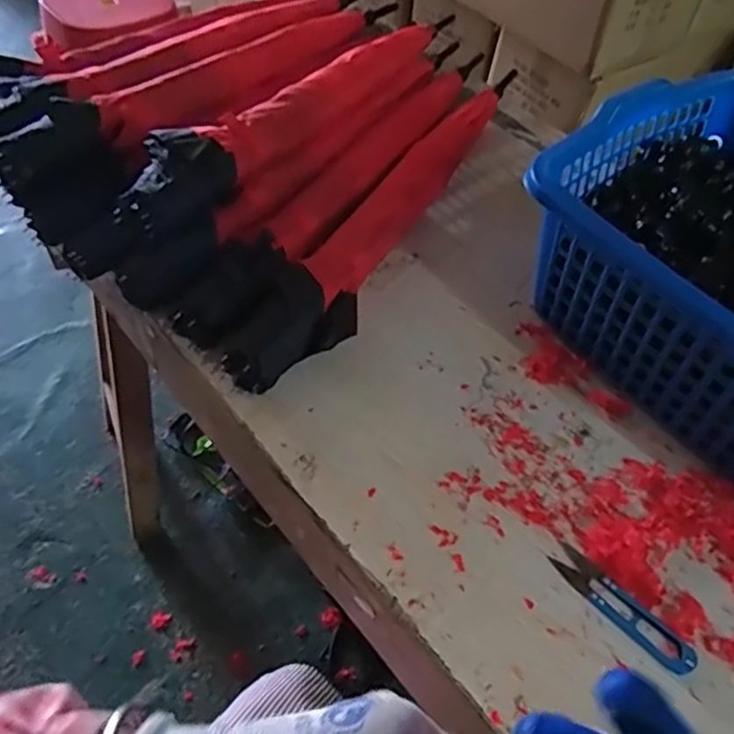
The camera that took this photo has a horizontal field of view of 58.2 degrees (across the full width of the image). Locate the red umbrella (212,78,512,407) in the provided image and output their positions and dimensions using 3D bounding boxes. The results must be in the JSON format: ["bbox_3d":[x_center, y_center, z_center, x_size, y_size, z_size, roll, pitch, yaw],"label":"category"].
[{"bbox_3d":[0.038,-0.174,0.722,0.072,0.070,0.559,25,51,16],"label":"red umbrella"}]

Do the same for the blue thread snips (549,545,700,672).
[{"bbox_3d":[0.187,0.175,0.482,0.026,0.011,0.113,-34,60,-30],"label":"blue thread snips"}]

